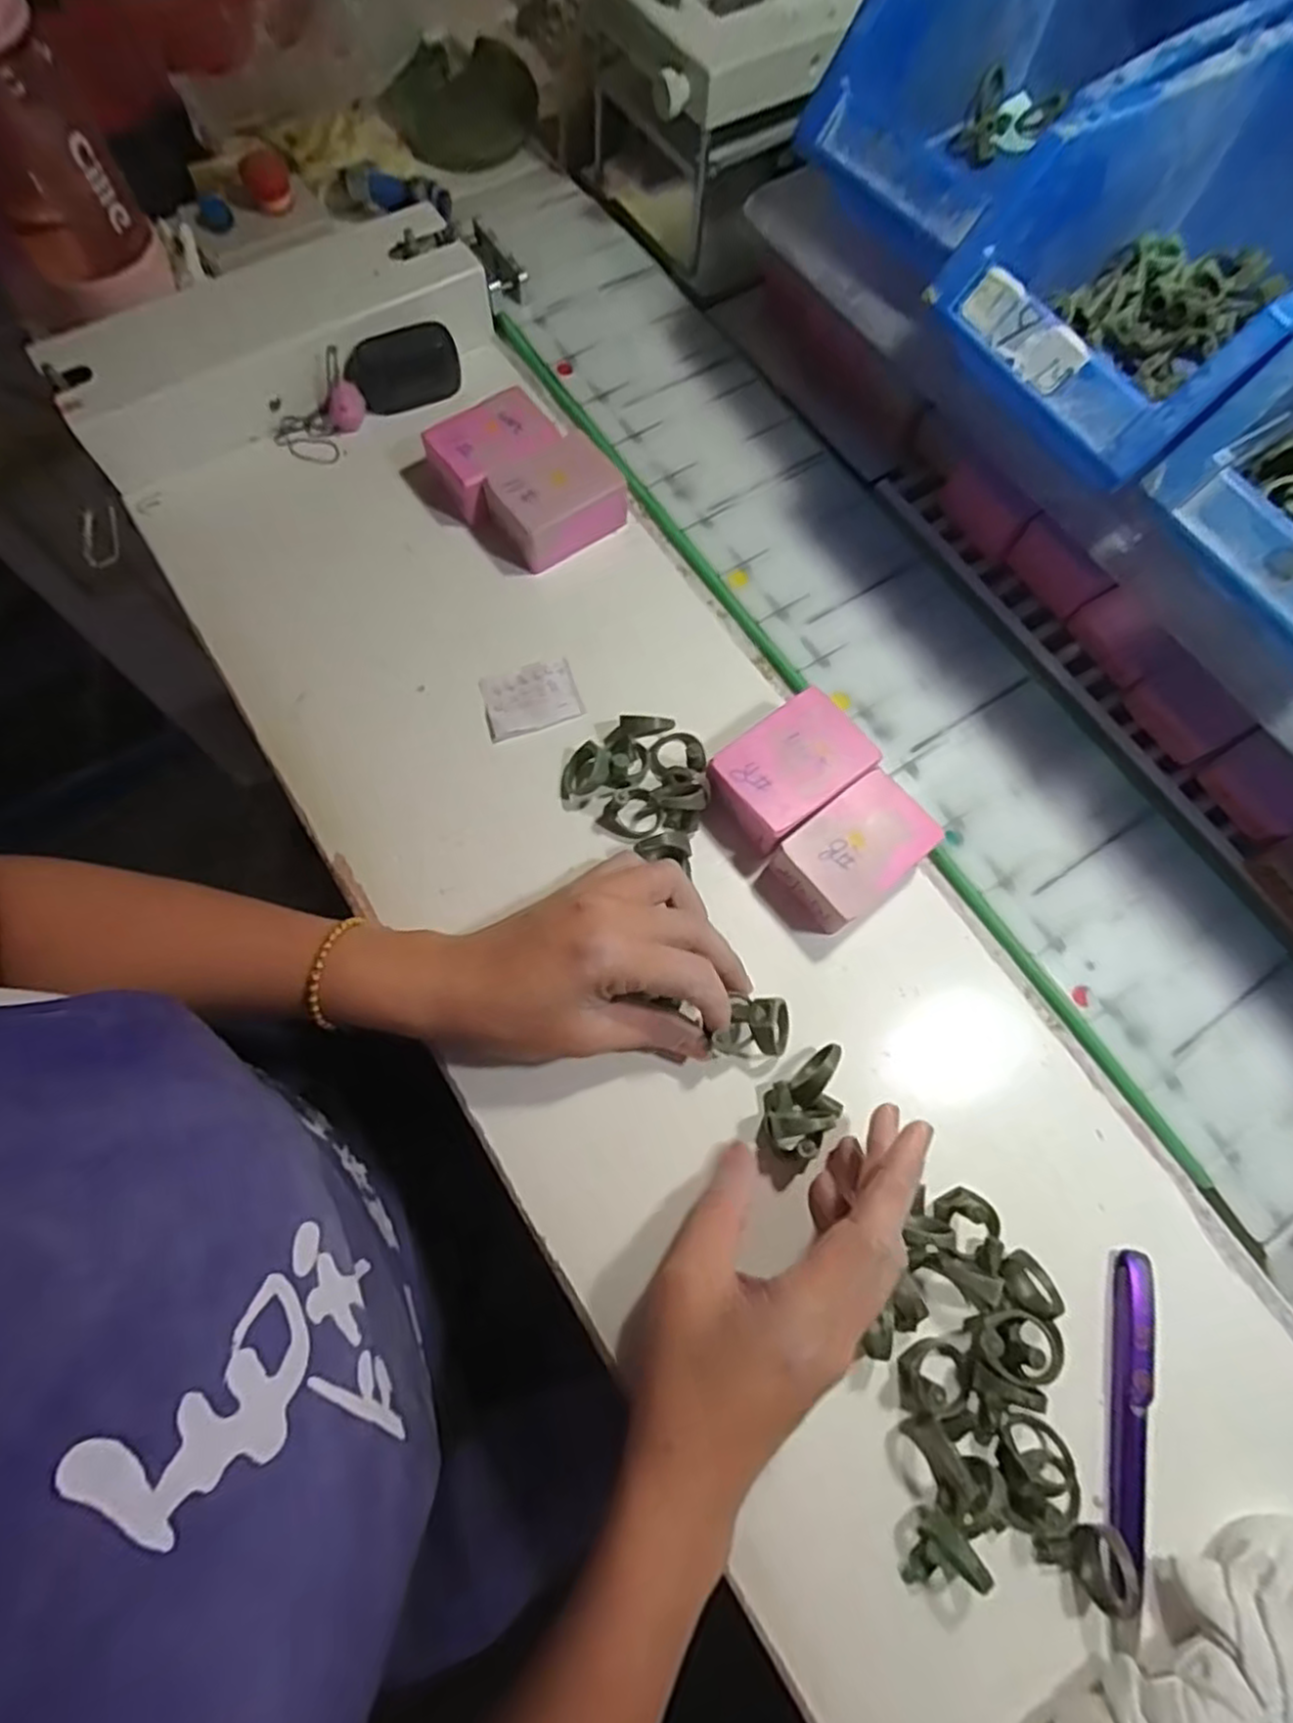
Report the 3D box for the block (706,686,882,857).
[{"bbox_3d":[0.073,-0.045,0.375,0.074,0.028,0.052,-35,76,-12],"label":"block"}]

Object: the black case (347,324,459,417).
[{"bbox_3d":[-0.151,-0.308,0.459,0.066,0.014,0.042,-22,112,-11],"label":"black case"}]

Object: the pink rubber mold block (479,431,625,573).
[{"bbox_3d":[-0.052,-0.208,0.423,0.066,0.035,0.047,-34,76,-12],"label":"pink rubber mold block"}]

